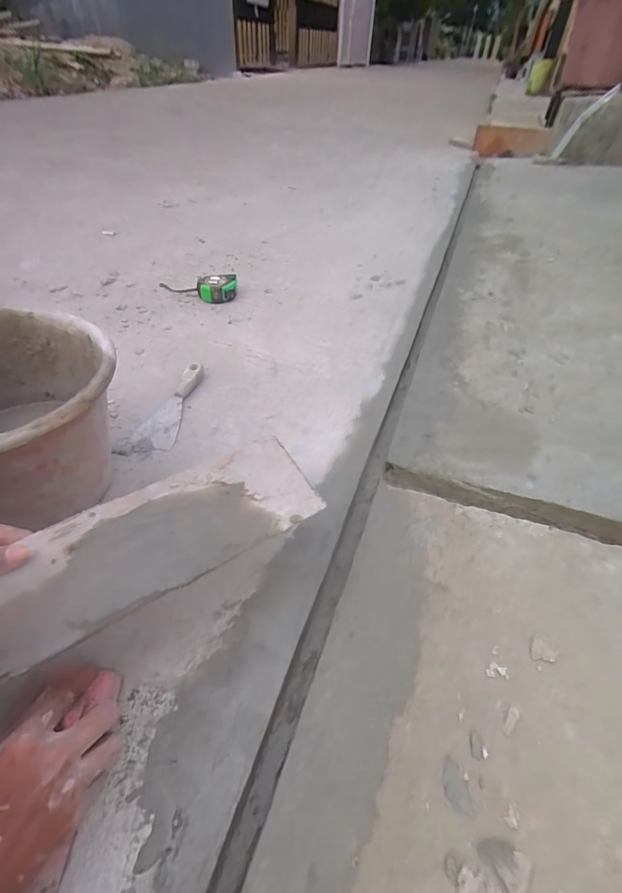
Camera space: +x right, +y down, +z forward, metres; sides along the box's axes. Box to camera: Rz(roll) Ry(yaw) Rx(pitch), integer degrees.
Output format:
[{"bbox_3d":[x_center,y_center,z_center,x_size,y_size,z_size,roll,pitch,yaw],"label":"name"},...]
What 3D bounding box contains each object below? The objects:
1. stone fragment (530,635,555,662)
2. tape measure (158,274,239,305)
[{"bbox_3d":[0.242,0.212,0.431,0.022,0.004,0.024,4,43,7],"label":"stone fragment"},{"bbox_3d":[-0.280,-0.403,1.020,0.197,0.047,0.076,21,47,14],"label":"tape measure"}]

